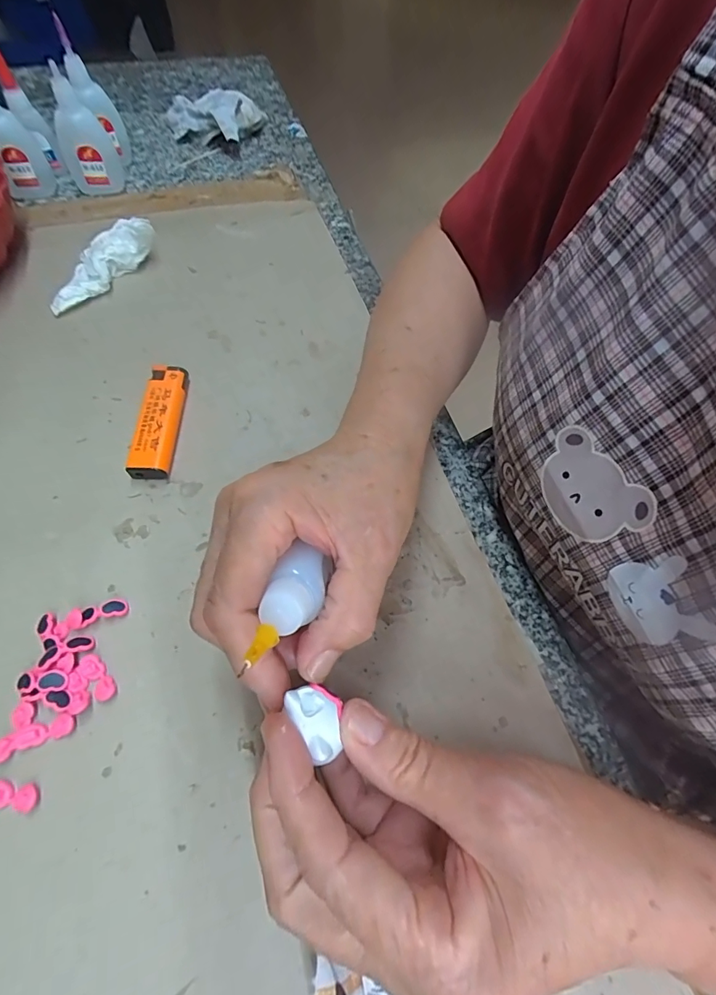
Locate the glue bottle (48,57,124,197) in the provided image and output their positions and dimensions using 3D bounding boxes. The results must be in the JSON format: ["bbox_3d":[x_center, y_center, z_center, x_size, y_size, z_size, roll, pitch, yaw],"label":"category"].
[{"bbox_3d":[-0.242,-0.318,0.376,0.043,0.072,0.040,-15,64,-12],"label":"glue bottle"}]

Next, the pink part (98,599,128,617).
[{"bbox_3d":[-0.125,0.057,0.222,0.013,0.005,0.010,-6,63,-7],"label":"pink part"}]

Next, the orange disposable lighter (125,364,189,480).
[{"bbox_3d":[-0.126,-0.050,0.276,0.024,0.013,0.080,1,62,-3],"label":"orange disposable lighter"}]

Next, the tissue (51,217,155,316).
[{"bbox_3d":[-0.195,-0.175,0.327,0.030,0.022,0.094,33,78,13],"label":"tissue"}]

